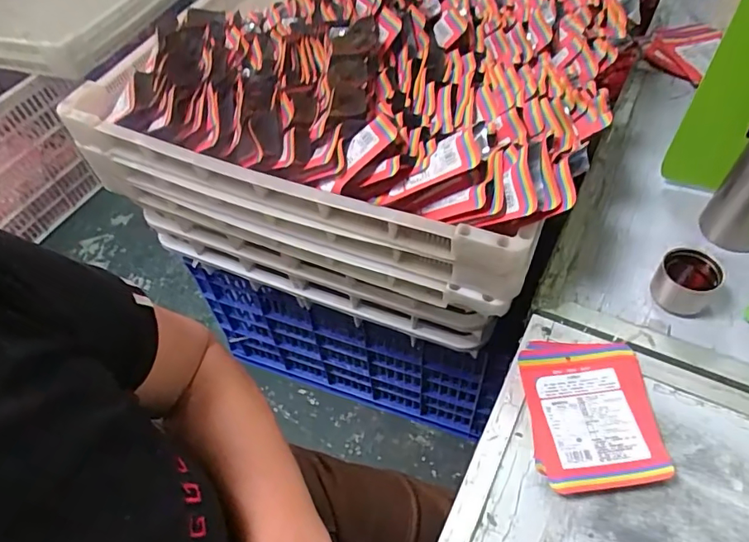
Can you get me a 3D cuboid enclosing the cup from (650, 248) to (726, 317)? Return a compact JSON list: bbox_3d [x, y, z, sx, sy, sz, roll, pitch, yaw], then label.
[{"bbox_3d":[0.350,0.011,0.573,0.059,0.053,0.054,-3,52,3],"label":"cup"}]

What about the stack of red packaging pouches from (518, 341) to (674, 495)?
[{"bbox_3d":[0.219,0.140,0.515,0.124,0.018,0.151,-5,52,1],"label":"stack of red packaging pouches"}]

